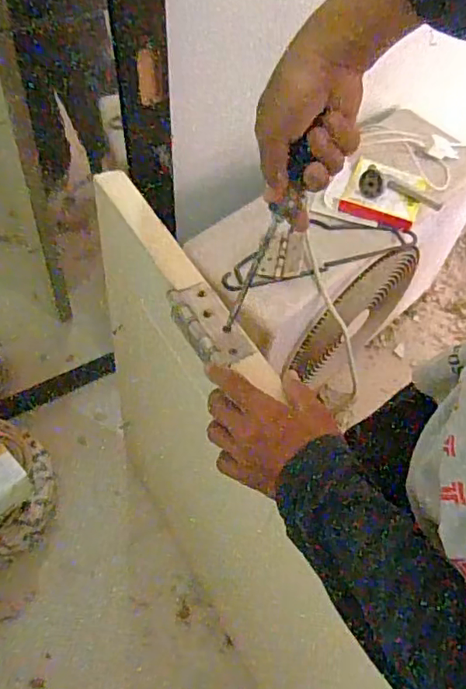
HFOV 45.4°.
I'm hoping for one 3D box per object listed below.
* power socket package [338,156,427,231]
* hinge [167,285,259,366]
[{"bbox_3d":[0.285,-0.287,1.046,0.136,0.031,0.130,21,59,9],"label":"power socket package"},{"bbox_3d":[-0.025,-0.021,0.551,0.056,0.017,0.100,-26,63,-18],"label":"hinge"}]

